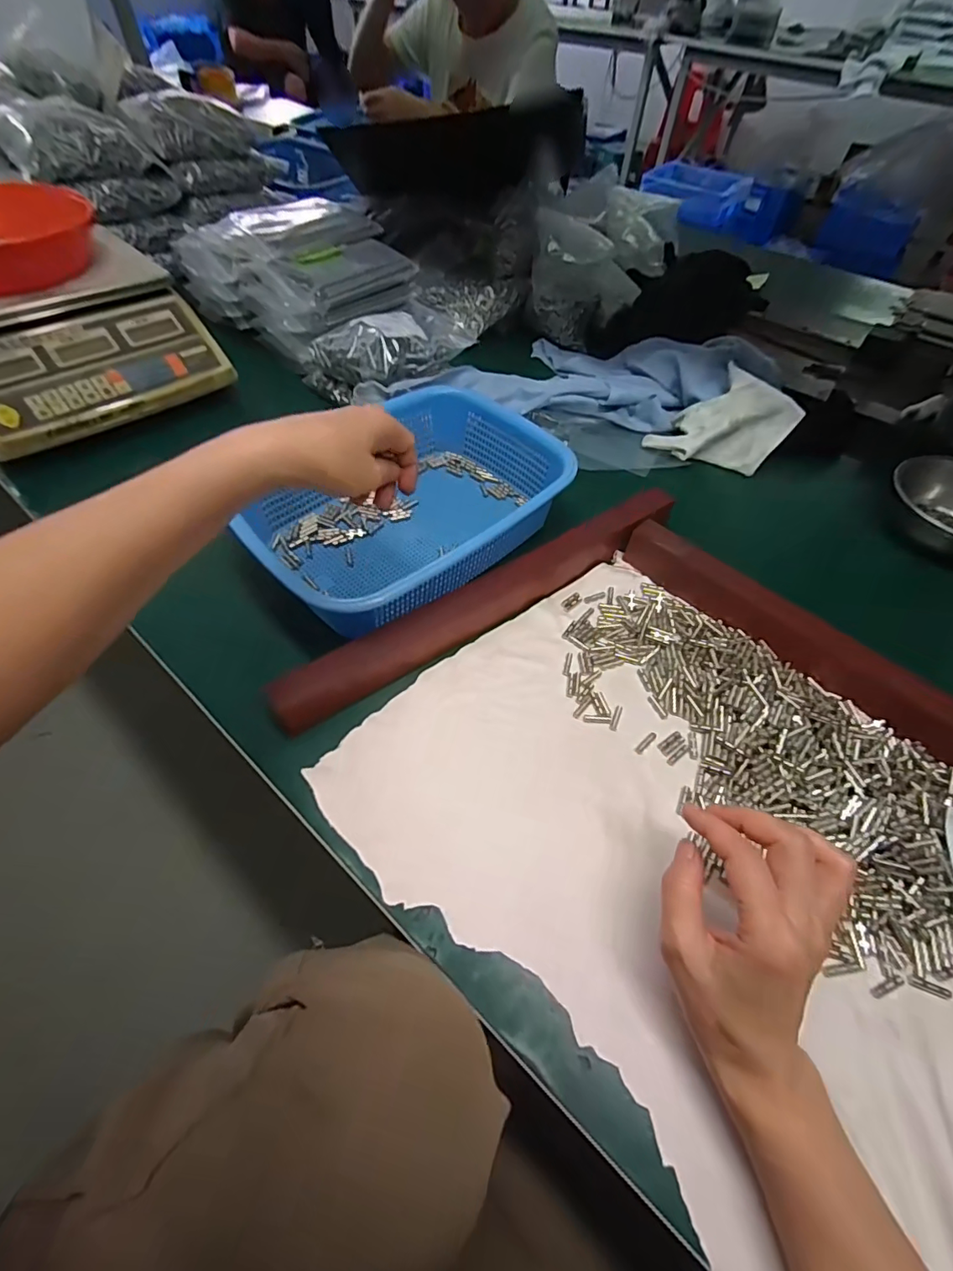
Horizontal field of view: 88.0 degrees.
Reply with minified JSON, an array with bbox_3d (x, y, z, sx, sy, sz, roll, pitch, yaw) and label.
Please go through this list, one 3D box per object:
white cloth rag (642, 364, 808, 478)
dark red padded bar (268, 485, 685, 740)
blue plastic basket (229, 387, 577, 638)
[{"bbox_3d":[0.276,-0.237,0.556,0.101,0.073,0.115,-32,62,-20],"label":"white cloth rag"},{"bbox_3d":[0.013,-0.037,0.423,0.388,0.041,0.043,-31,62,-19],"label":"dark red padded bar"},{"bbox_3d":[-0.065,-0.122,0.460,0.282,0.078,0.205,-39,65,-23],"label":"blue plastic basket"}]

